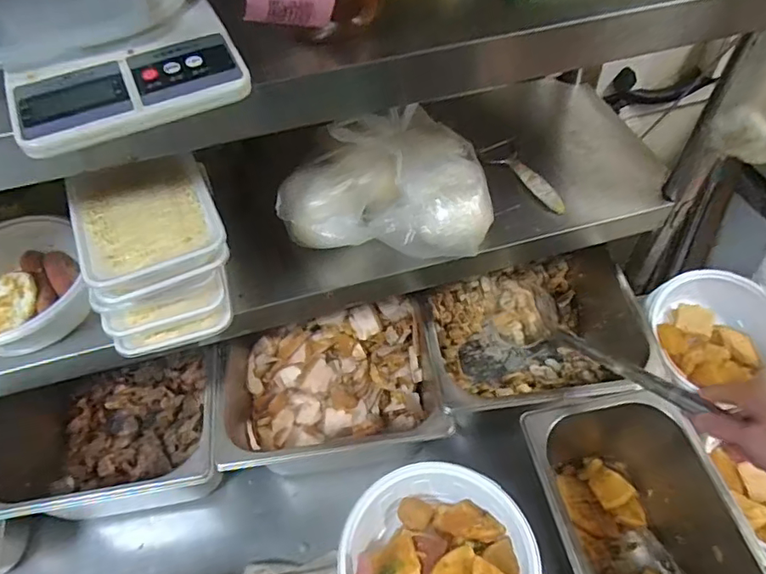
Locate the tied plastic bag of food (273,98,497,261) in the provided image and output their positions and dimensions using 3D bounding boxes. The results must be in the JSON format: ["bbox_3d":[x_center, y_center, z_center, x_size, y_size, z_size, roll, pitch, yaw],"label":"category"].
[{"bbox_3d":[0.003,-0.124,0.599,0.228,0.091,0.173,1,53,4],"label":"tied plastic bag of food"}]

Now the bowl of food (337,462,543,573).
[{"bbox_3d":[0.052,0.247,0.485,0.156,0.064,0.168,-2,53,2],"label":"bowl of food"}]

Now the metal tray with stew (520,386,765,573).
[{"bbox_3d":[0.266,0.292,0.559,0.170,0.182,0.338,-11,53,-5],"label":"metal tray with stew"}]

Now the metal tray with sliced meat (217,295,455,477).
[{"bbox_3d":[-0.067,0.139,0.703,0.251,0.155,0.240,-11,53,-5],"label":"metal tray with sliced meat"}]

